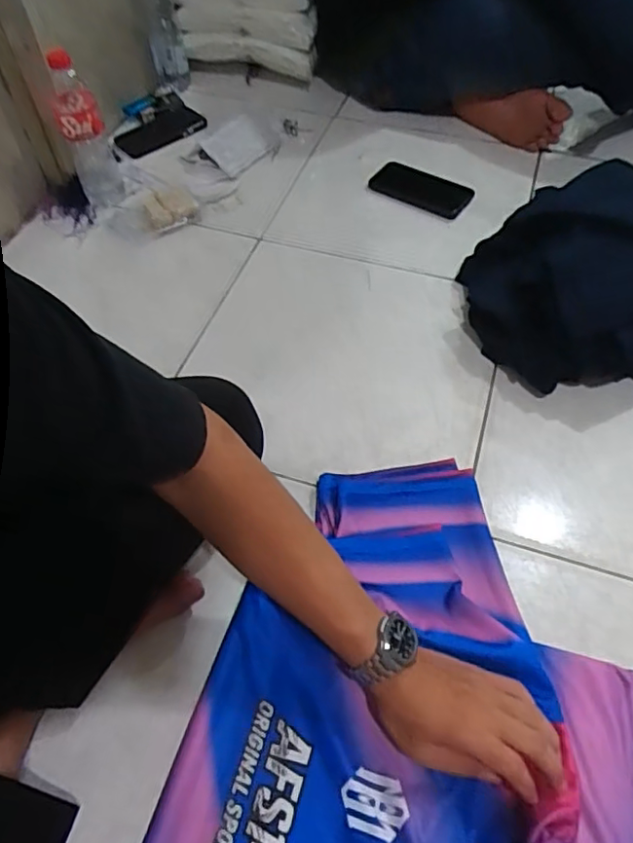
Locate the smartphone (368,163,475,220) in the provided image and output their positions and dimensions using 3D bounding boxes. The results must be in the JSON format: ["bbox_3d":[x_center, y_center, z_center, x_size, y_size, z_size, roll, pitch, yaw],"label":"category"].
[{"bbox_3d":[0.181,-0.401,0.988,0.167,0.012,0.084,28,70,14],"label":"smartphone"}]

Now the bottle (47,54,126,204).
[{"bbox_3d":[-0.355,-0.442,0.881,0.067,0.211,0.067,-19,57,-11],"label":"bottle"}]

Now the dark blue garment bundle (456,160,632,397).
[{"bbox_3d":[0.428,-0.185,0.767,0.411,0.148,0.384,37,64,24],"label":"dark blue garment bundle"}]

